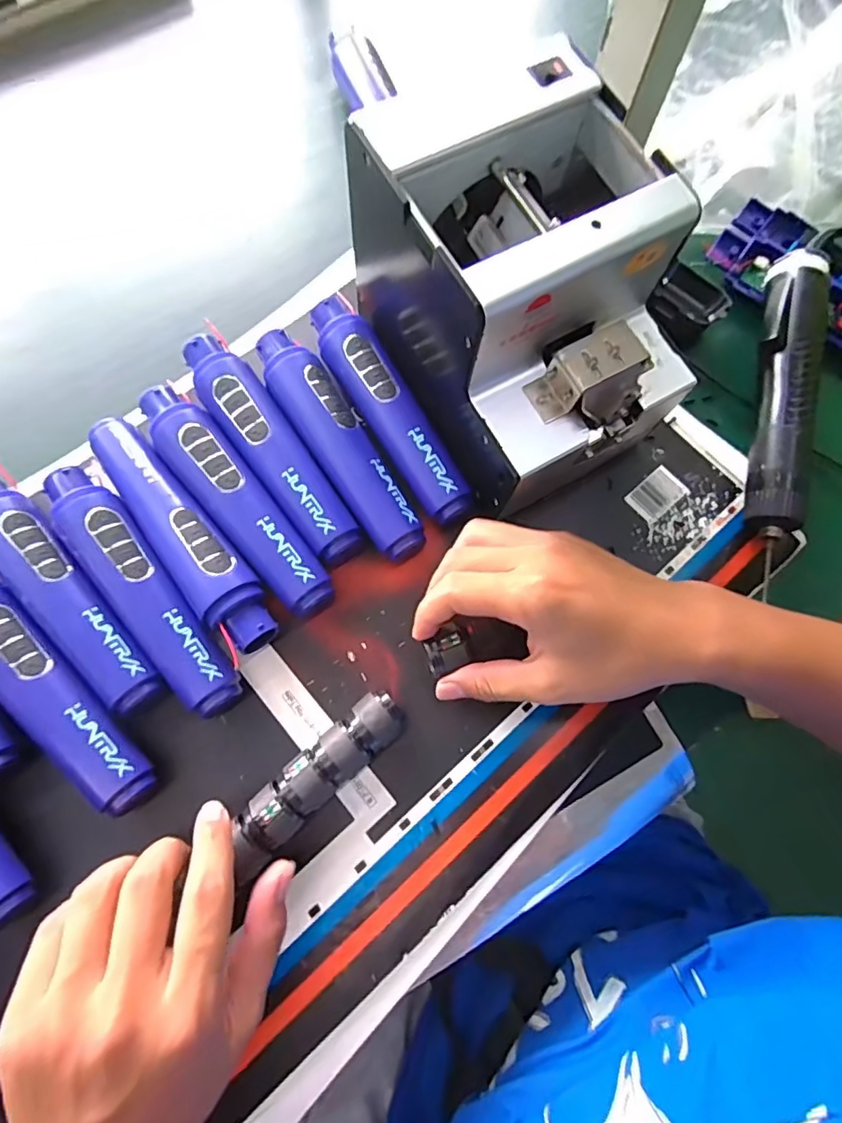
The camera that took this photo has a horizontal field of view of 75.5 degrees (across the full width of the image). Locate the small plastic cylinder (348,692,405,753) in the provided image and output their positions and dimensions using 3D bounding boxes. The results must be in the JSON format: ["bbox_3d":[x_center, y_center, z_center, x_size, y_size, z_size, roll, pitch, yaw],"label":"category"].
[{"bbox_3d":[-0.025,0.091,0.314,0.028,0.030,0.027,44,78,9],"label":"small plastic cylinder"}]

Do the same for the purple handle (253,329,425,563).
[{"bbox_3d":[-0.053,-0.074,0.355,0.038,0.037,0.169,-29,78,-9],"label":"purple handle"}]

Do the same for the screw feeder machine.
[{"bbox_3d":[0.058,-0.144,0.315,0.130,0.138,0.186,-29,78,-9],"label":"screw feeder machine"}]

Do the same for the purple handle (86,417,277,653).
[{"bbox_3d":[-0.146,-0.019,0.336,0.036,0.037,0.175,-38,79,-11],"label":"purple handle"}]

